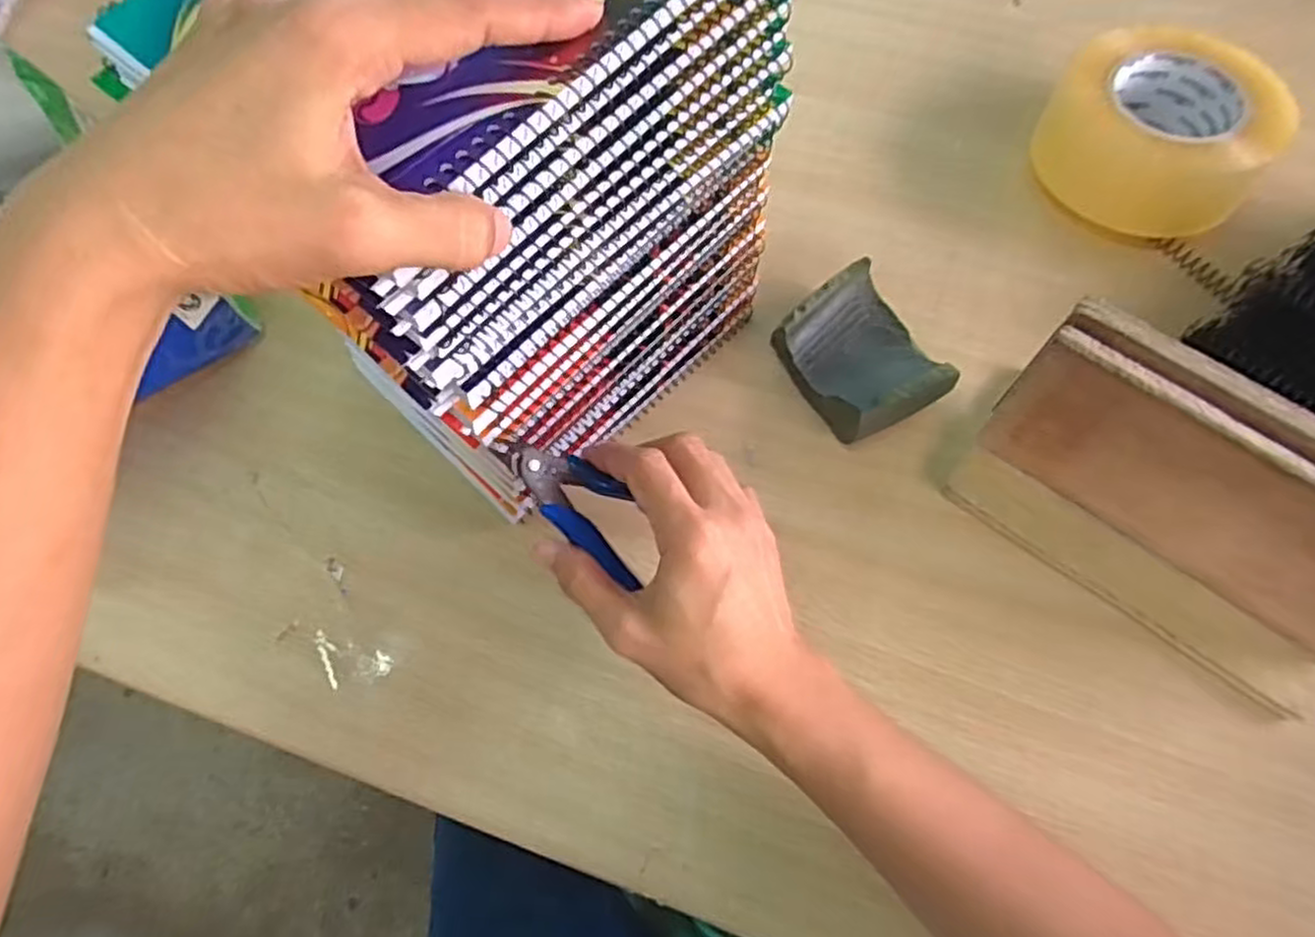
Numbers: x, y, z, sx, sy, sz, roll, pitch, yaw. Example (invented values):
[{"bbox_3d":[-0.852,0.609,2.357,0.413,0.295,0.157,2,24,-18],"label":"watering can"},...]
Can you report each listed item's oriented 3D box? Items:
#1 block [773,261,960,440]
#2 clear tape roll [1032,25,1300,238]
[{"bbox_3d":[0.112,-0.063,0.423,0.074,0.035,0.089,-27,70,-10],"label":"block"},{"bbox_3d":[0.306,-0.206,0.464,0.128,0.063,0.116,41,74,16],"label":"clear tape roll"}]

